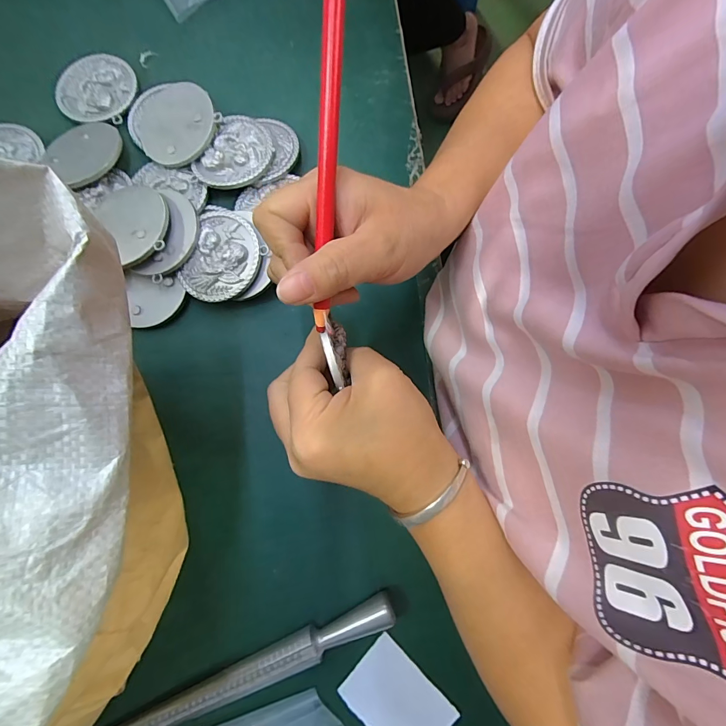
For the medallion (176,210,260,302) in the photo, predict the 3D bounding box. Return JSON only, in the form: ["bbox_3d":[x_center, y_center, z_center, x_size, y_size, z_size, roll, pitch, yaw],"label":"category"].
[{"bbox_3d":[-0.117,-0.089,0.307,0.064,0.007,0.075,13,87,10],"label":"medallion"}]

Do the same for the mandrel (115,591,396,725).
[{"bbox_3d":[-0.086,0.223,0.265,0.230,0.018,0.019,-22,80,-5],"label":"mandrel"}]

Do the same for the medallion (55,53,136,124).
[{"bbox_3d":[-0.253,-0.257,0.351,0.070,0.006,0.071,-6,79,-1],"label":"medallion"}]

